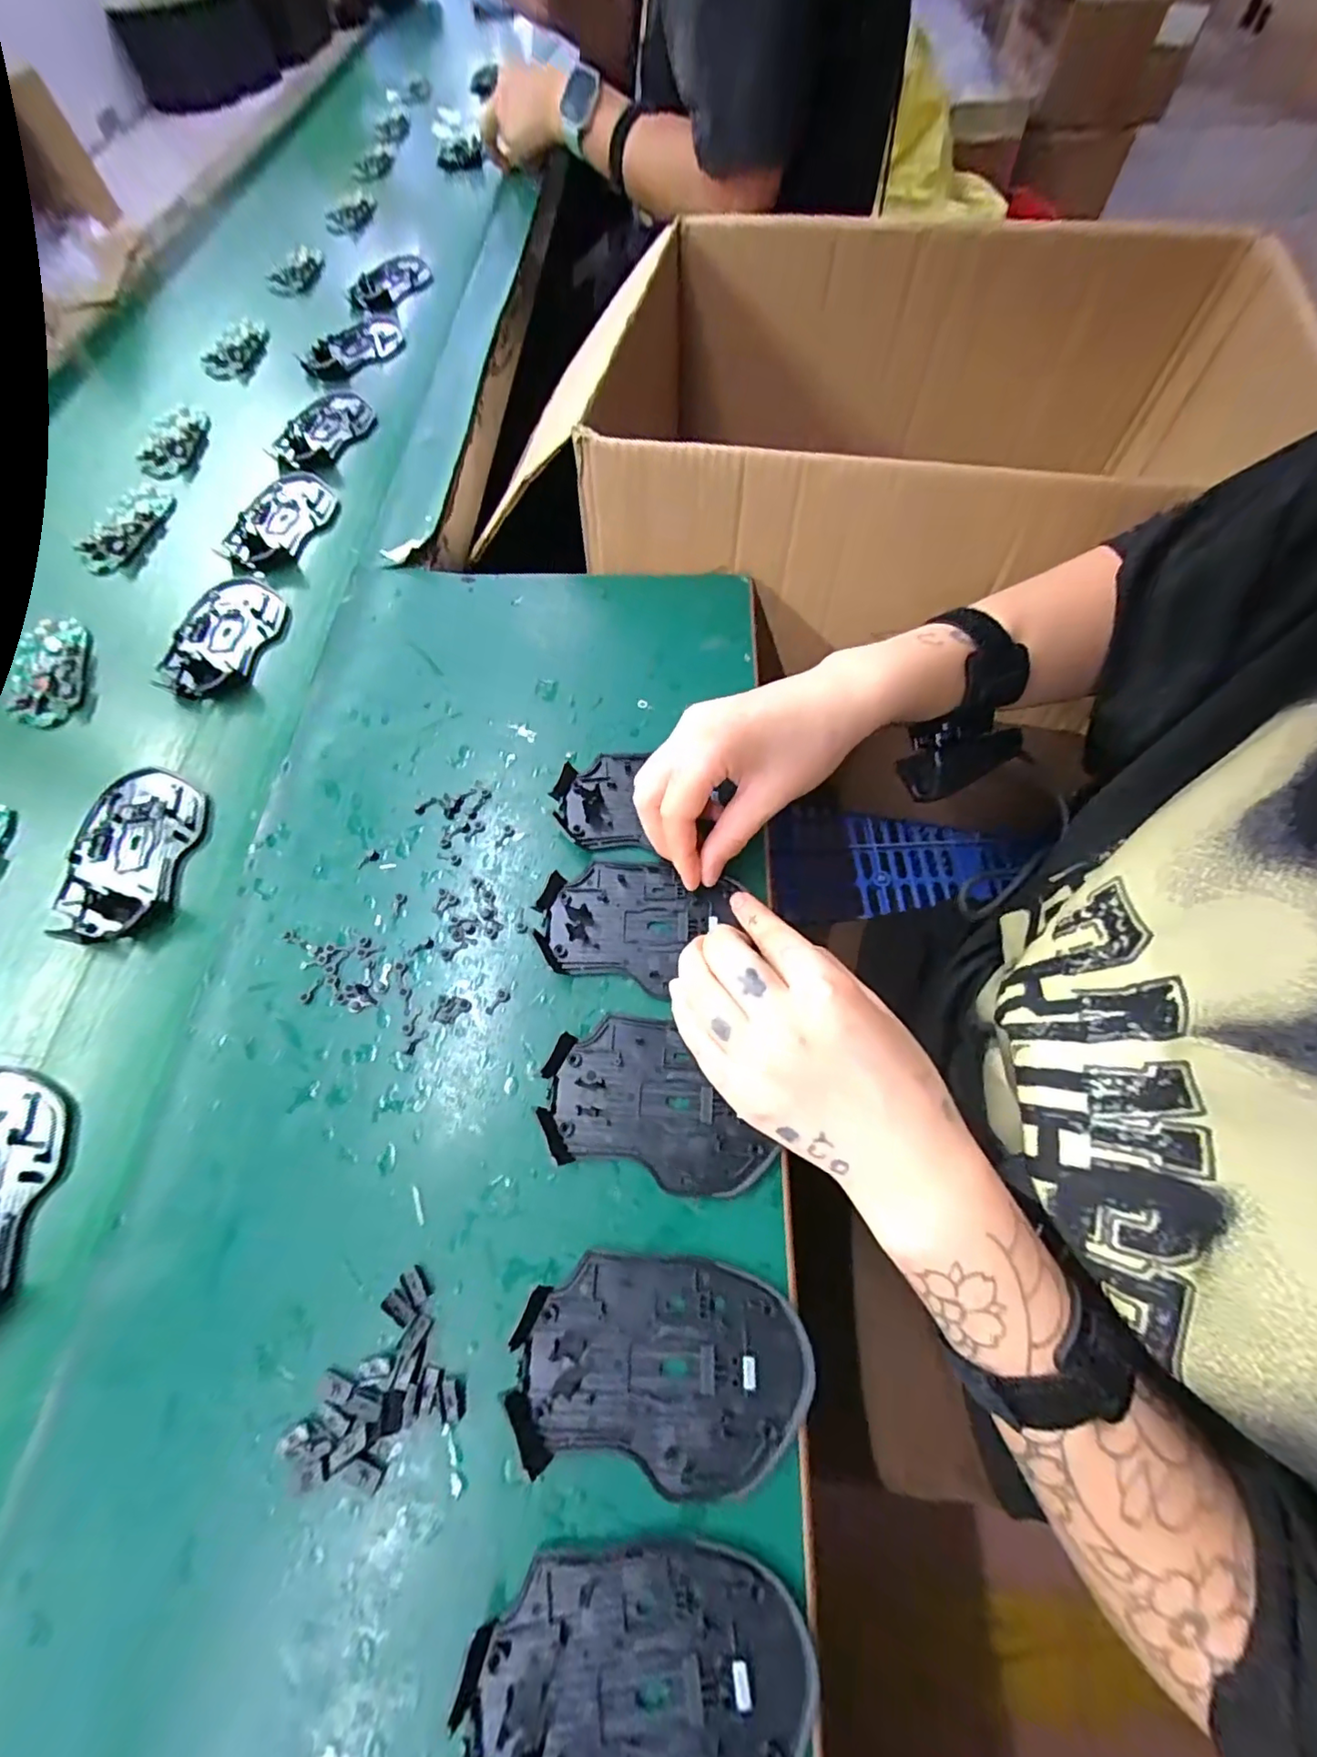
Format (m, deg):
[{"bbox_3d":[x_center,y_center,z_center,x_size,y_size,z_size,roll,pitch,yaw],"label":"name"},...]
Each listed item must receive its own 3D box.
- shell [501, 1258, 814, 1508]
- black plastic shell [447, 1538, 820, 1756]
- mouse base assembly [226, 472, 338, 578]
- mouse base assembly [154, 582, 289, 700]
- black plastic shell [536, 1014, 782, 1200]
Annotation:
[{"bbox_3d":[0.002,0.195,0.233,0.113,0.010,0.072,4,65,4],"label":"shell"},{"bbox_3d":[-0.007,0.274,0.193,0.114,0.011,0.071,-3,64,1],"label":"black plastic shell"},{"bbox_3d":[-0.309,-0.293,0.476,0.068,0.013,0.115,15,66,10],"label":"mouse base assembly"},{"bbox_3d":[-0.312,-0.177,0.421,0.069,0.013,0.111,13,66,9],"label":"mouse base assembly"},{"bbox_3d":[0.000,0.103,0.273,0.104,0.012,0.069,11,66,8],"label":"black plastic shell"}]

